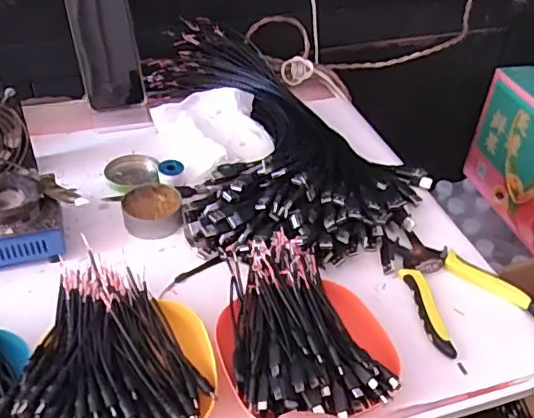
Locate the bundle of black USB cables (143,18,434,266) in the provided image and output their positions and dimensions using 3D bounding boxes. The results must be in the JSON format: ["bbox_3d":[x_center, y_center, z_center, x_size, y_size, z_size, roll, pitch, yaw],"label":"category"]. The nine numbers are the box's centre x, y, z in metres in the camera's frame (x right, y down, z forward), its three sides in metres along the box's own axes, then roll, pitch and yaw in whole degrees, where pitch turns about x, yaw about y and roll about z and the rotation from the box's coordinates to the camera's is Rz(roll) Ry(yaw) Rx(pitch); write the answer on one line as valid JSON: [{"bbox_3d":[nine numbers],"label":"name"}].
[{"bbox_3d":[0.020,-0.103,0.705,0.289,0.062,0.428,-8,43,-13],"label":"bundle of black USB cables"}]

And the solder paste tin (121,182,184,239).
[{"bbox_3d":[-0.123,0.001,0.613,0.061,0.026,0.058,-6,42,-10],"label":"solder paste tin"}]

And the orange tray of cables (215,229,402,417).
[{"bbox_3d":[0.026,0.097,0.484,0.138,0.049,0.184,-10,43,-15],"label":"orange tray of cables"}]

